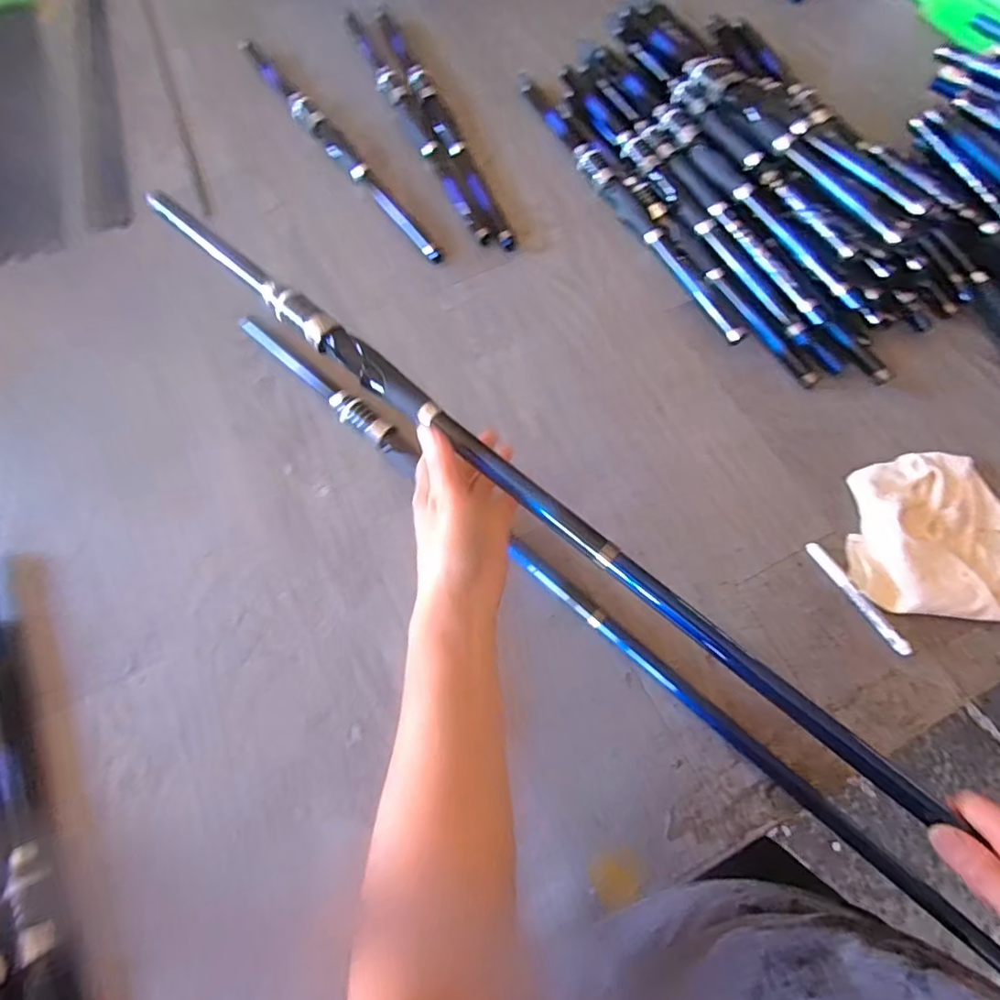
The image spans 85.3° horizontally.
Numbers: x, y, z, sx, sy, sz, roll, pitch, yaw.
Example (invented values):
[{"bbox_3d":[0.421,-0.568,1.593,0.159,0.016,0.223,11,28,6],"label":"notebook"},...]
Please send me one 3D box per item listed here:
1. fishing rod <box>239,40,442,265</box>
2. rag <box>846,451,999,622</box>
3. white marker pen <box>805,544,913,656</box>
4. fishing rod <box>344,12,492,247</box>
[{"bbox_3d":[-0.223,-0.482,0.731,0.033,0.023,0.490,-36,73,-13],"label":"fishing rod"},{"bbox_3d":[0.436,0.029,0.527,0.174,0.035,0.168,6,69,2],"label":"rag"},{"bbox_3d":[0.338,0.092,0.514,0.014,0.010,0.121,-29,72,-10],"label":"white marker pen"},{"bbox_3d":[-0.124,-0.530,0.745,0.031,0.018,0.490,-25,71,-9],"label":"fishing rod"}]

